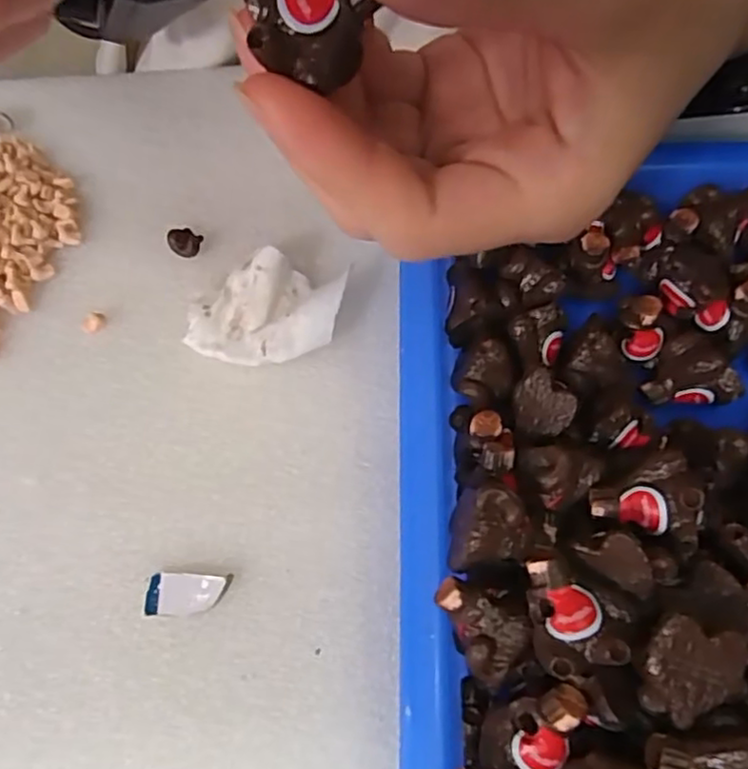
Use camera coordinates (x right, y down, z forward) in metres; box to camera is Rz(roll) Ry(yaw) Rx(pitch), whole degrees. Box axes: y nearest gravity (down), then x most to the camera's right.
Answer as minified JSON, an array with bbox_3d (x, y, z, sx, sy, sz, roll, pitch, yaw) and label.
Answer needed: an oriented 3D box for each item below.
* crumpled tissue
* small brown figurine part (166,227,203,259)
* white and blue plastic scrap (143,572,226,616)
[{"bbox_3d":[-0.033,-0.023,0.204,0.047,0.016,0.033,6,67,4],"label":"crumpled tissue"},{"bbox_3d":[-0.064,-0.047,0.221,0.012,0.007,0.008,24,69,11],"label":"small brown figurine part"},{"bbox_3d":[-0.051,0.057,0.177,0.021,0.004,0.011,-1,68,2],"label":"white and blue plastic scrap"}]

